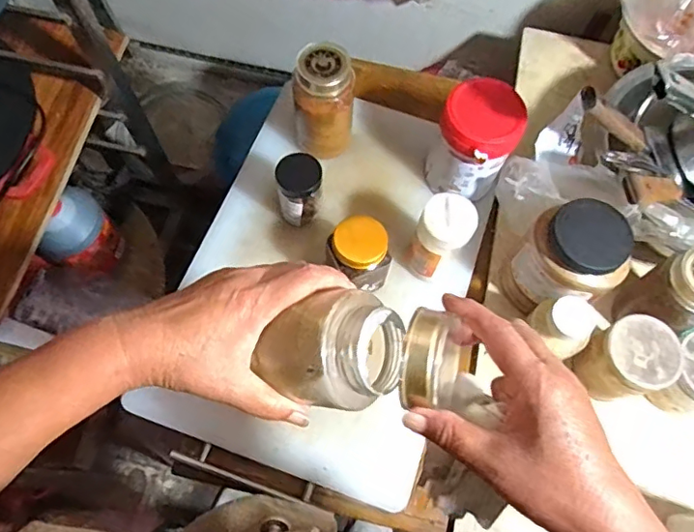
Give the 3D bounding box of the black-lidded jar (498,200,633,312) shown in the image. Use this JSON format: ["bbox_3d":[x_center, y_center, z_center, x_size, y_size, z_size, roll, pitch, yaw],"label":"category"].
[{"bbox_3d":[0.259,-0.001,0.661,0.101,0.144,0.103,1,70,-2],"label":"black-lidded jar"}]

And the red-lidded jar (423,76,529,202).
[{"bbox_3d":[0.164,-0.158,0.720,0.096,0.146,0.093,1,70,-2],"label":"red-lidded jar"}]

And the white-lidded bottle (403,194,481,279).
[{"bbox_3d":[0.115,-0.032,0.683,0.062,0.121,0.074,26,72,7],"label":"white-lidded bottle"}]

